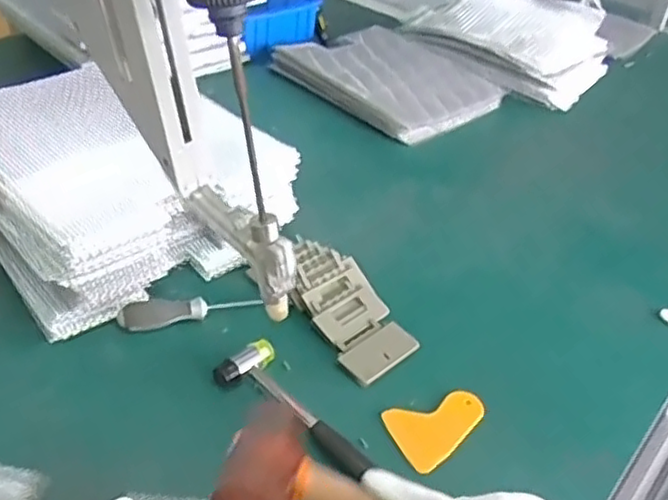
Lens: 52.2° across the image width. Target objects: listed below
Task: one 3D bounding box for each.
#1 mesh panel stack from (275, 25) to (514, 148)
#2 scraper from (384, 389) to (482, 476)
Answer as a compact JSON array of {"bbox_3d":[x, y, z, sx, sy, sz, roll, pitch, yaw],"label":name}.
[{"bbox_3d":[0.107,-0.306,1.209,0.302,0.048,0.331,-26,49,-35],"label":"mesh panel stack"},{"bbox_3d":[0.103,0.166,0.645,0.099,0.006,0.066,-14,43,-25],"label":"scraper"}]

